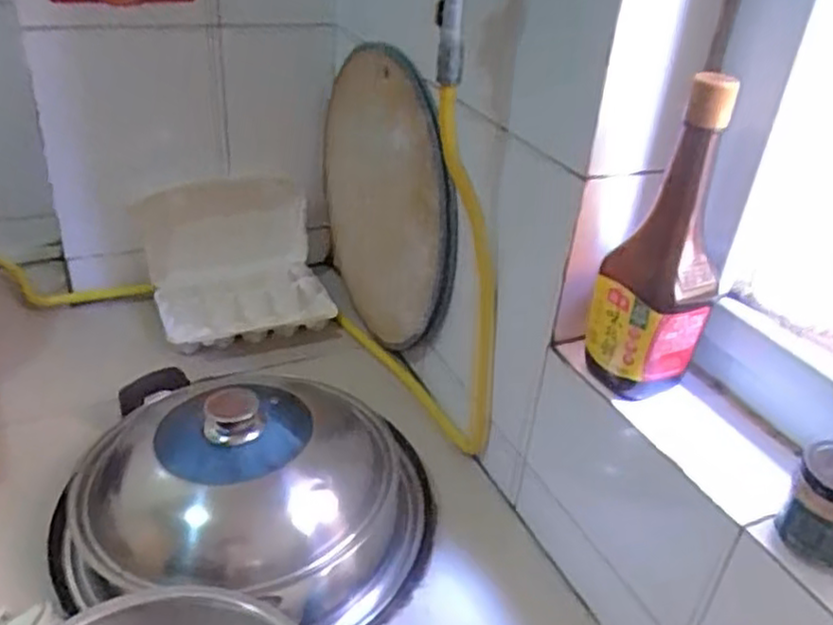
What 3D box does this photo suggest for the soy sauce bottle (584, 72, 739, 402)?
[{"bbox_3d":[0.209,-0.055,0.616,0.074,0.264,0.078,-14,37,-27],"label":"soy sauce bottle"}]

